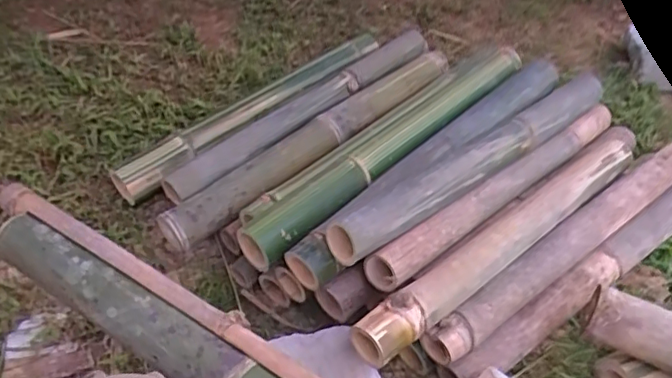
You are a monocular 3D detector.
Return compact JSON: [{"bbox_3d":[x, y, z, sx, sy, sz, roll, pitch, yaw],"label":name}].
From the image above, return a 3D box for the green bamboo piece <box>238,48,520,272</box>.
[{"bbox_3d":[0.107,-0.084,0.899,0.074,0.083,0.611,34,50,28],"label":"green bamboo piece"}]

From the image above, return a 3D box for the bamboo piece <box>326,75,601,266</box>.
[{"bbox_3d":[0.222,-0.062,0.845,0.611,0.050,0.065,-29,52,-32],"label":"bamboo piece"}]

